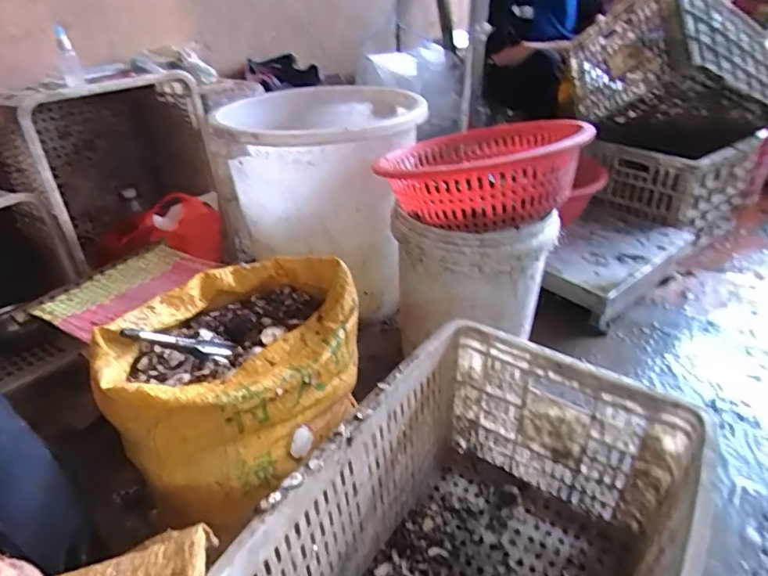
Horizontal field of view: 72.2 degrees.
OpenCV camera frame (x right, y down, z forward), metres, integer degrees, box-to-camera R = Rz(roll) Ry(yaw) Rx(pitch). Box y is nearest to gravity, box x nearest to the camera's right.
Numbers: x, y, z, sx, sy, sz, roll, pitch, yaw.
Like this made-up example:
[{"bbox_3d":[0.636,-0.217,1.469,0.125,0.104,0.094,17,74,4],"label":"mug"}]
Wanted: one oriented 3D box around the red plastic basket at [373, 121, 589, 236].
[{"bbox_3d":[0.180,-0.213,0.995,0.359,0.135,0.413,-10,20,4],"label":"red plastic basket"}]

